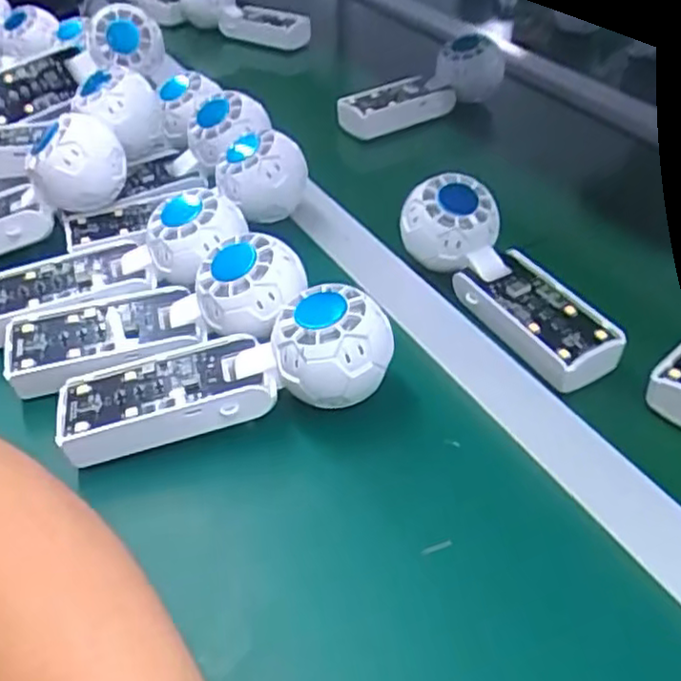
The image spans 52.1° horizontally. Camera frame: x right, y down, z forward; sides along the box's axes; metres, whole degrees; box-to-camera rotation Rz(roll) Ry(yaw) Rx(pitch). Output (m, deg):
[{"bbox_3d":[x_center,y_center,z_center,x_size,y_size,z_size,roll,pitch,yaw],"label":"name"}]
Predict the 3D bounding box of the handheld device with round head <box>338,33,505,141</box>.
[{"bbox_3d":[0.077,-0.240,0.658,0.163,0.061,0.048,-20,46,-18],"label":"handheld device with round head"}]

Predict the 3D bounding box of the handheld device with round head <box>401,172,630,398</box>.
[{"bbox_3d":[0.103,-0.042,0.427,0.055,0.053,0.153,-24,47,-22],"label":"handheld device with round head"}]

